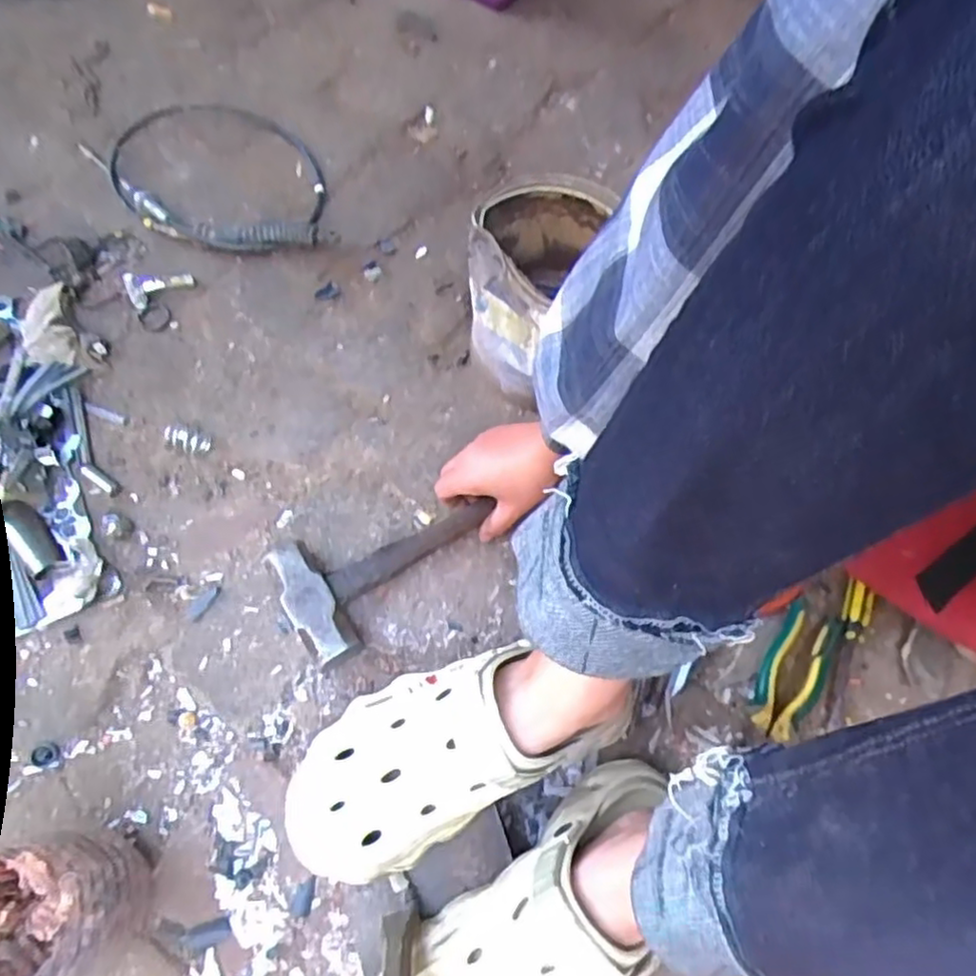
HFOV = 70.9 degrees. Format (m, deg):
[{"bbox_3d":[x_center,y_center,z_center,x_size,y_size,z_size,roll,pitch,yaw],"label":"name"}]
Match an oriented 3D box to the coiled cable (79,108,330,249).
[{"bbox_3d":[-0.300,-0.334,0.722,0.246,0.048,0.174,16,64,3],"label":"coiled cable"}]

